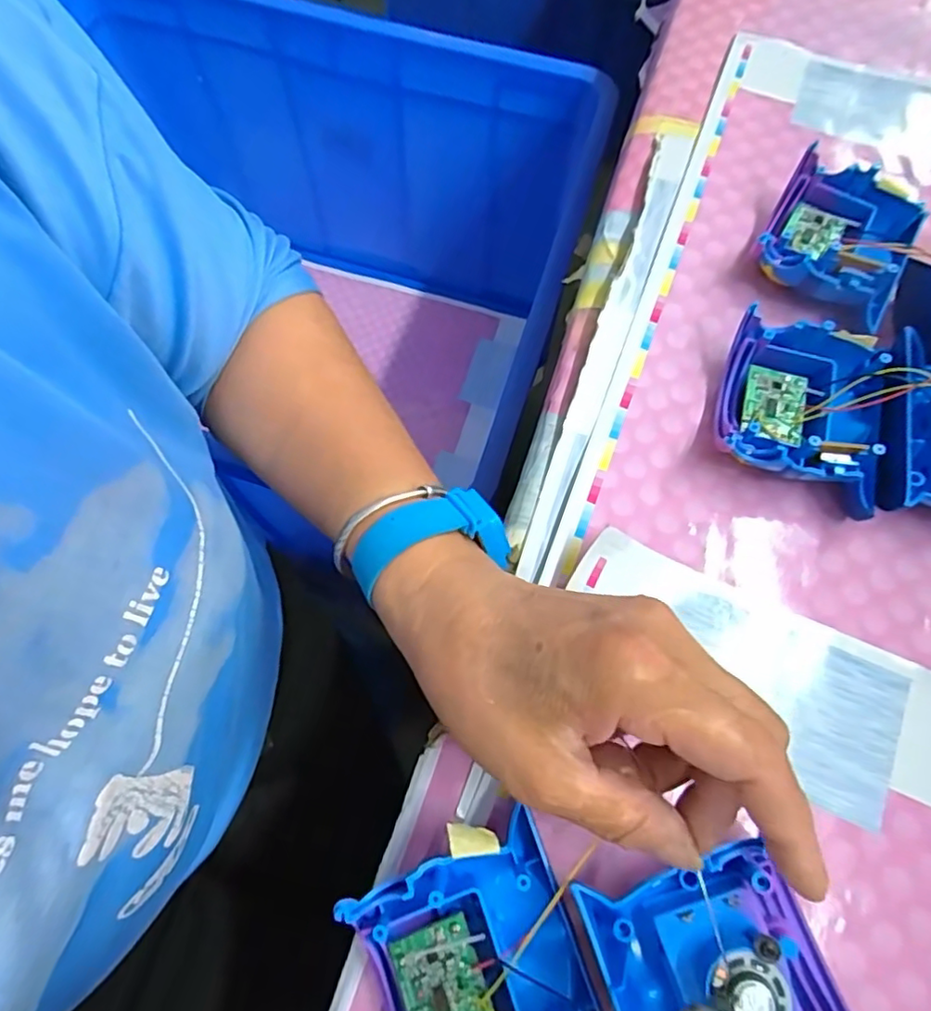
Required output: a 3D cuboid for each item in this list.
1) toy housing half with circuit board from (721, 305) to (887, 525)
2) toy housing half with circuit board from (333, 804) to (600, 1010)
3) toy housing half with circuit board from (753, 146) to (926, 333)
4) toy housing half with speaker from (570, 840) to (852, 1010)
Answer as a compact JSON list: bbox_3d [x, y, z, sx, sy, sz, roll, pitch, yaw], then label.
[{"bbox_3d":[0.172,-0.047,0.298,0.084,0.041,0.091,19,71,6],"label":"toy housing half with circuit board"},{"bbox_3d":[0.004,0.175,0.222,0.074,0.031,0.082,-20,71,-8],"label":"toy housing half with circuit board"},{"bbox_3d":[0.208,-0.147,0.334,0.075,0.037,0.089,28,72,9],"label":"toy housing half with circuit board"},{"bbox_3d":[0.095,0.176,0.213,0.081,0.034,0.081,-16,71,-6],"label":"toy housing half with speaker"}]

